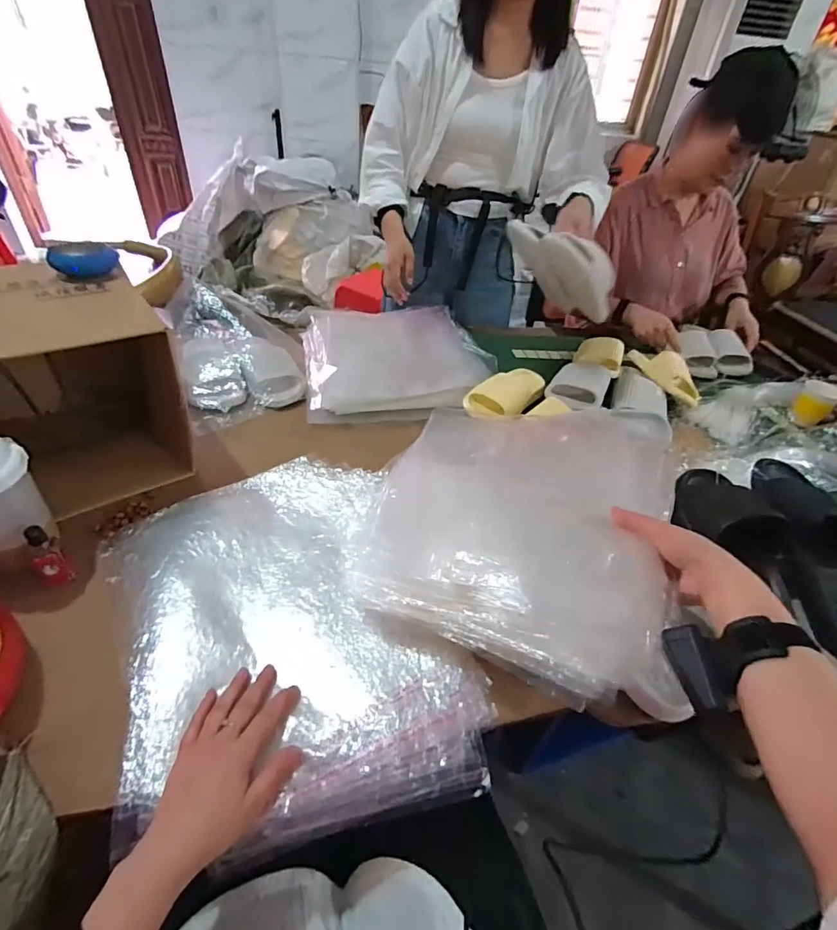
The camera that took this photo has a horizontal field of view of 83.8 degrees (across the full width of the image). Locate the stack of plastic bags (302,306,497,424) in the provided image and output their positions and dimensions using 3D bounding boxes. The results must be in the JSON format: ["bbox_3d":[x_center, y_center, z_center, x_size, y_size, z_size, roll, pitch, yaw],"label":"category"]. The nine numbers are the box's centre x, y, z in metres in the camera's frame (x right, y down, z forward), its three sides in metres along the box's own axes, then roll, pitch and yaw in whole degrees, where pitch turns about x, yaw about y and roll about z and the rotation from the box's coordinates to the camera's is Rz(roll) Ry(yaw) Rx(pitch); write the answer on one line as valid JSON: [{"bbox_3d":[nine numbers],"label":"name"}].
[{"bbox_3d":[-0.037,-0.244,1.042,0.418,0.042,0.428,-3,42,-11],"label":"stack of plastic bags"}]

